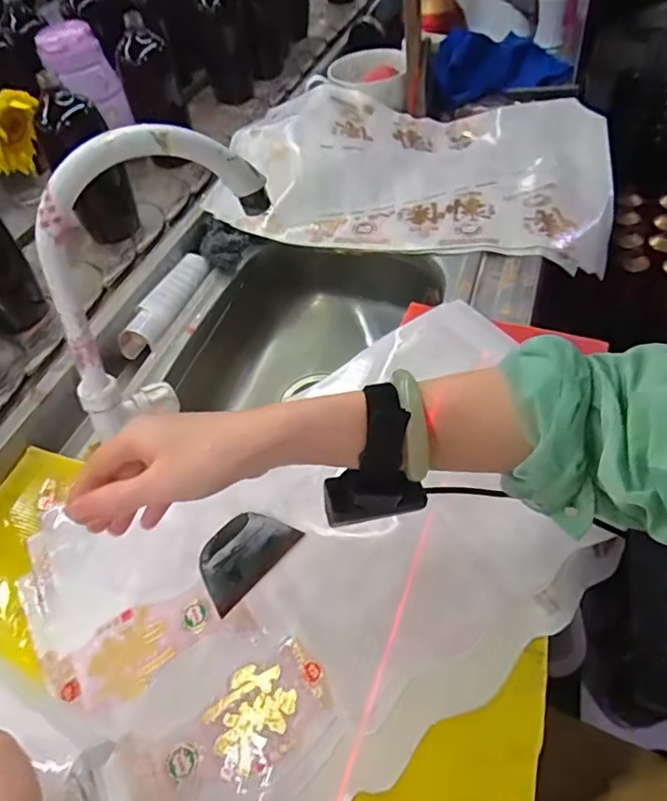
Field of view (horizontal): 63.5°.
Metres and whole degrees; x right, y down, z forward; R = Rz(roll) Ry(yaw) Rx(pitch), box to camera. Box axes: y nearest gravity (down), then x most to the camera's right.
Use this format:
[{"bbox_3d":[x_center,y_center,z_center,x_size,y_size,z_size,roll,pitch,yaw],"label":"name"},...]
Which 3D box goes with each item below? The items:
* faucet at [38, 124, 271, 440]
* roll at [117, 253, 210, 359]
[{"bbox_3d":[-0.144,-0.086,0.464,0.204,0.267,0.038,-28,55,-16],"label":"faucet"},{"bbox_3d":[-0.212,-0.128,0.699,0.047,0.036,0.168,13,54,15],"label":"roll"}]

